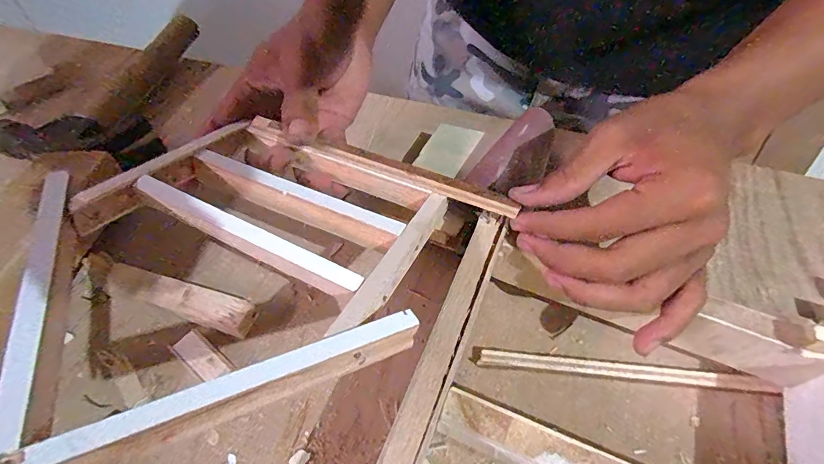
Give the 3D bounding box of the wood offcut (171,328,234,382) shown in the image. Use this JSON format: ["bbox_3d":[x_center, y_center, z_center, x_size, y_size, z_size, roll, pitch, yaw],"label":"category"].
[{"bbox_3d":[-0.130,0.078,0.262,0.038,0.007,0.017,34,60,19],"label":"wood offcut"}]

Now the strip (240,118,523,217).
[{"bbox_3d":[-0.024,-0.042,0.260,0.178,0.011,0.010,19,56,12],"label":"strip"}]

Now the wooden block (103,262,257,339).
[{"bbox_3d":[-0.154,0.044,0.280,0.099,0.017,0.022,16,56,9],"label":"wooden block"}]

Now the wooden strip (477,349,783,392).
[{"bbox_3d":[0.130,0.086,0.263,0.173,0.012,0.010,6,55,1],"label":"wooden strip"}]

